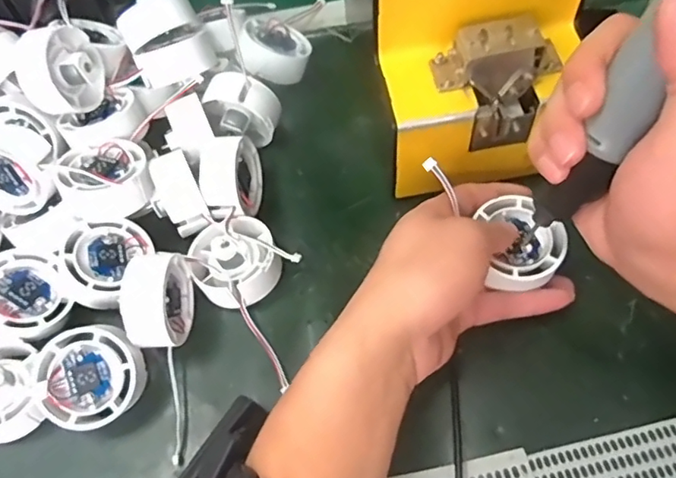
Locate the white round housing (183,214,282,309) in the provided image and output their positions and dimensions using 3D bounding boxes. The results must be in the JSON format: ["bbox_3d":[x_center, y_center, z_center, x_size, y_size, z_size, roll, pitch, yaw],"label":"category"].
[{"bbox_3d":[-0.065,0.013,0.348,0.052,0.025,0.055,-2,60,3],"label":"white round housing"}]

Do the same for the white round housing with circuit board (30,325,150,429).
[{"bbox_3d":[-0.138,0.076,0.312,0.054,0.023,0.054,1,83,-4],"label":"white round housing with circuit board"}]

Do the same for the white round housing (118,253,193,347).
[{"bbox_3d":[-0.106,0.036,0.326,0.026,0.044,0.053,-3,60,3],"label":"white round housing"}]

